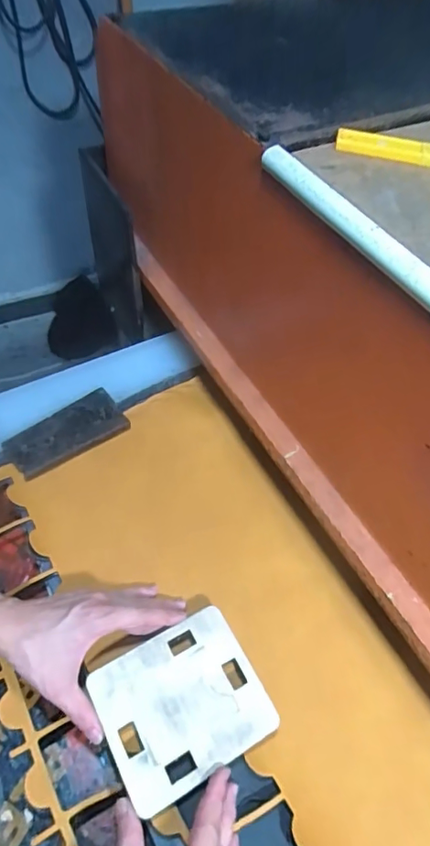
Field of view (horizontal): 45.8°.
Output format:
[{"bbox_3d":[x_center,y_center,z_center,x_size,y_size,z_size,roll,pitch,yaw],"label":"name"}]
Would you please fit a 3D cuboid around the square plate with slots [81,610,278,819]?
[{"bbox_3d":[-0.031,0.260,0.477,0.143,0.008,0.126,-23,58,-18],"label":"square plate with slots"}]

